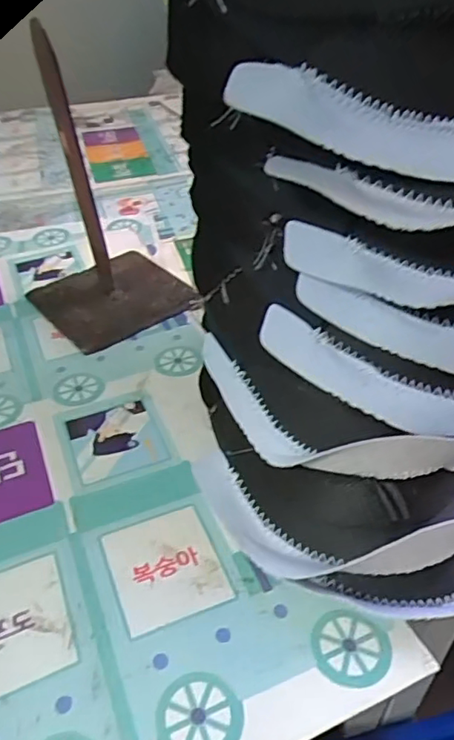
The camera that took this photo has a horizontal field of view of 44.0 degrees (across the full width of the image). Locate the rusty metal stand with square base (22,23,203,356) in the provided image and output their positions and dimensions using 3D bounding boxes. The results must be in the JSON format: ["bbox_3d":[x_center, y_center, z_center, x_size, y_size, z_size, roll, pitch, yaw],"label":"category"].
[{"bbox_3d":[-0.114,-0.152,0.474,0.121,0.217,0.127,-28,47,-27],"label":"rusty metal stand with square base"}]

